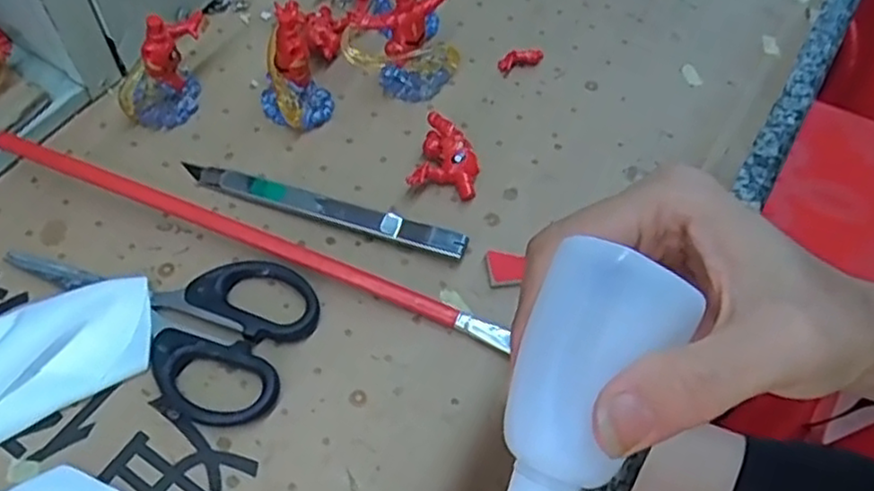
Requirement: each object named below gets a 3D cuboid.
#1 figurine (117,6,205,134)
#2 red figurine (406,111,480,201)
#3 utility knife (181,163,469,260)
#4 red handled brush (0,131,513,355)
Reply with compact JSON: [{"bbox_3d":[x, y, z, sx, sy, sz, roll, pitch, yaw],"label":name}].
[{"bbox_3d":[-0.126,-0.083,0.326,0.050,0.048,0.026,-33,67,-22],"label":"figurine"},{"bbox_3d":[0.006,-0.039,0.325,0.029,0.016,0.035,15,59,5],"label":"red figurine"},{"bbox_3d":[-0.051,-0.018,0.310,0.132,0.013,0.014,18,59,7],"label":"utility knife"},{"bbox_3d":[-0.081,-0.003,0.298,0.234,0.014,0.008,21,59,8],"label":"red handled brush"}]

